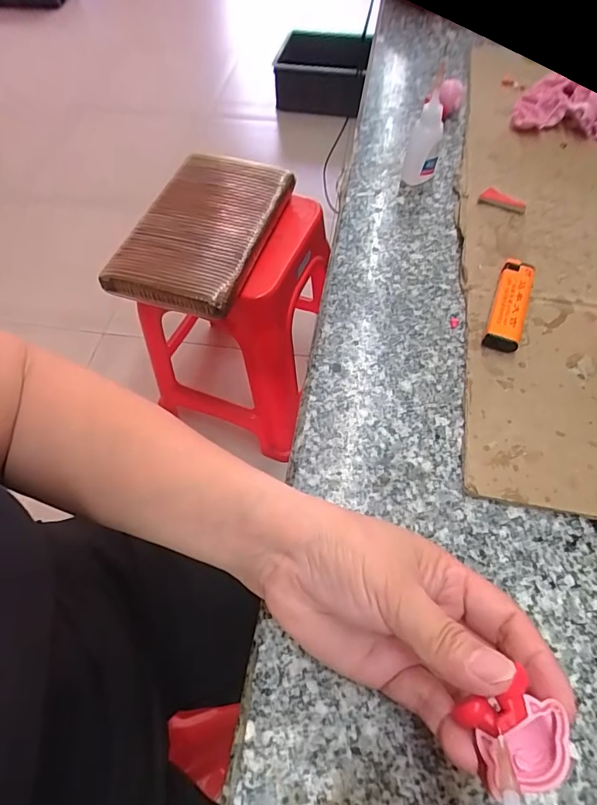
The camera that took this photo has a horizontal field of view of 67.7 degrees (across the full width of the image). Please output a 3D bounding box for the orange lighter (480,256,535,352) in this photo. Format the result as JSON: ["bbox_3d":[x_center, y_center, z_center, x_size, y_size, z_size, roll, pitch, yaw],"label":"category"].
[{"bbox_3d":[0.154,-0.071,0.324,0.023,0.015,0.080,19,61,12],"label":"orange lighter"}]

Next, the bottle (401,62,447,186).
[{"bbox_3d":[0.111,-0.232,0.383,0.028,0.089,0.022,13,60,8],"label":"bottle"}]

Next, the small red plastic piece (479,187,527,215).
[{"bbox_3d":[0.178,-0.175,0.388,0.039,0.010,0.010,32,65,18],"label":"small red plastic piece"}]

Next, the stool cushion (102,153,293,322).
[{"bbox_3d":[-0.162,-0.302,0.781,0.227,0.044,0.358,16,61,10],"label":"stool cushion"}]

